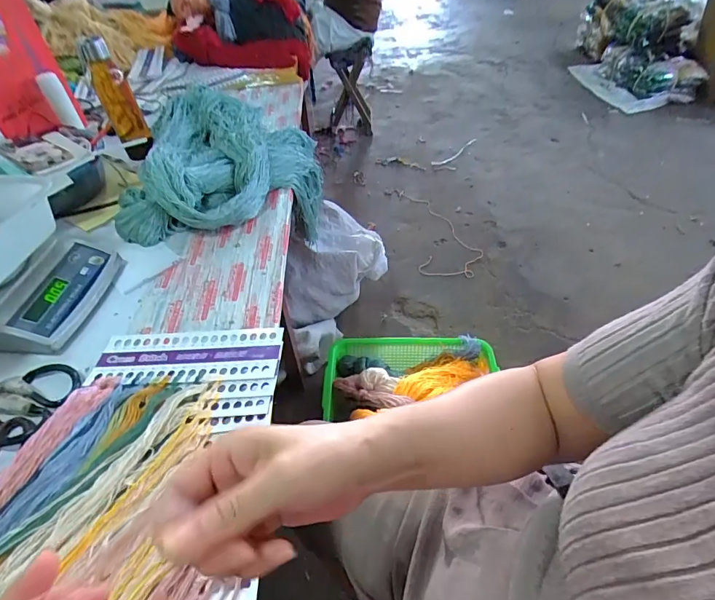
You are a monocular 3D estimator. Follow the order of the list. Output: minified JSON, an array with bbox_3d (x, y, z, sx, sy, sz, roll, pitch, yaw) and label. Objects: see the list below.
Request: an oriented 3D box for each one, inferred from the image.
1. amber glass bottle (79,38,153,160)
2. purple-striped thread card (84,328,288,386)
[{"bbox_3d":[-0.483,-0.401,0.846,0.065,0.217,0.052,-26,51,-20],"label":"amber glass bottle"},{"bbox_3d":[-0.221,0.072,0.542,0.240,0.005,0.084,-3,41,3],"label":"purple-striped thread card"}]

